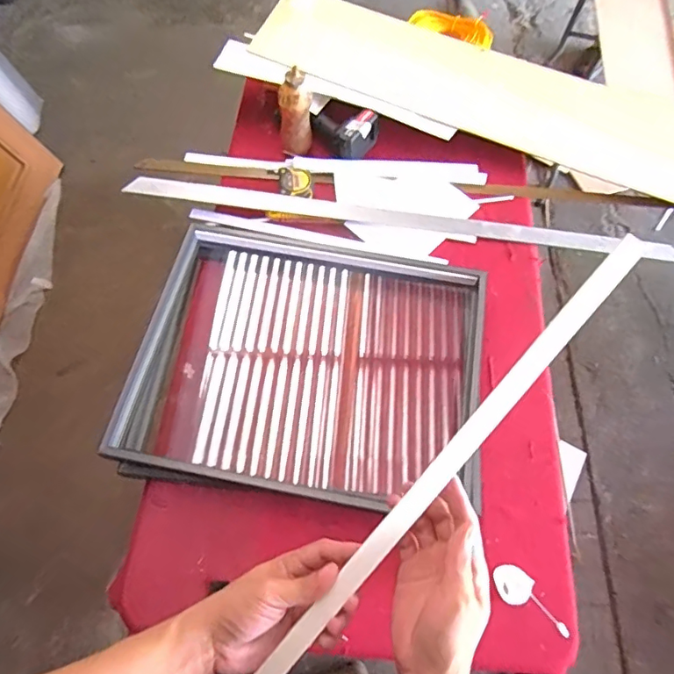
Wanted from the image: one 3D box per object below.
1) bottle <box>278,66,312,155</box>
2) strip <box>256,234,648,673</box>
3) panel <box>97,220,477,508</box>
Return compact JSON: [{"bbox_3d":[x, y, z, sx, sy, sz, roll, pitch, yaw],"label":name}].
[{"bbox_3d":[-0.079,-0.411,0.954,0.060,0.144,0.055,5,63,2],"label":"bottle"},{"bbox_3d":[0.083,0.108,0.412,0.020,0.007,0.468,40,92,16],"label":"strip"},{"bbox_3d":[-0.034,0.024,0.801,0.509,0.066,0.444,8,64,3],"label":"panel"}]

